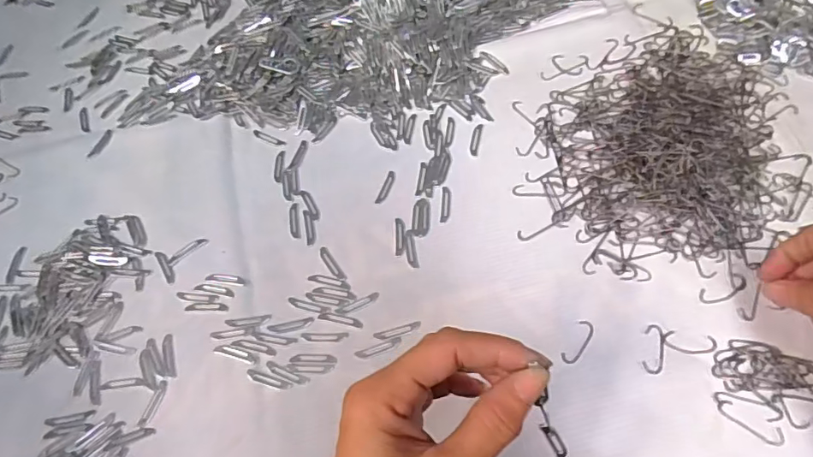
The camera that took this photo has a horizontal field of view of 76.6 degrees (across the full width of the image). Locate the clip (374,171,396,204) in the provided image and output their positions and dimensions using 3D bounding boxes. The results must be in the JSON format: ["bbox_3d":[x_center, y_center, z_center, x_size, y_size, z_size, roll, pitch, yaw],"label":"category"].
[{"bbox_3d":[-0.017,-0.035,0.431,0.008,0.004,0.033,18,67,15],"label":"clip"}]

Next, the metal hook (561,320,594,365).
[{"bbox_3d":[0.119,0.079,0.355,0.012,0.004,0.033,30,71,19],"label":"metal hook"}]

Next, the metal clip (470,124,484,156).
[{"bbox_3d":[0.060,-0.077,0.441,0.007,0.004,0.032,11,65,11],"label":"metal clip"}]

